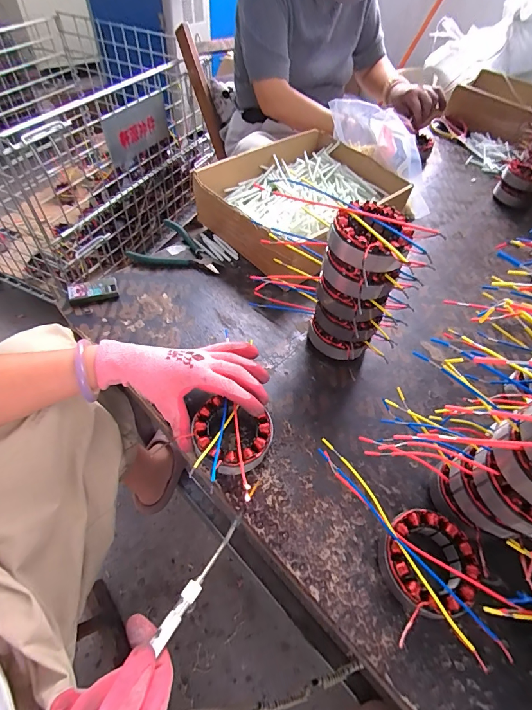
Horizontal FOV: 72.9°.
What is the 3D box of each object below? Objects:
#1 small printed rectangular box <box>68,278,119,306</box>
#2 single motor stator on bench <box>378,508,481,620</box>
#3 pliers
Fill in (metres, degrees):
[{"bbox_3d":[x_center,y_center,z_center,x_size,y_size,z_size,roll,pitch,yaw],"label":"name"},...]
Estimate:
[{"bbox_3d":[-0.254,-0.094,0.532,0.066,0.017,0.034,-13,56,-14],"label":"small printed rectangular box"},{"bbox_3d":[0.154,0.198,0.346,0.085,0.040,0.087,2,53,-3],"label":"single motor stator on bench"},{"bbox_3d":[-0.145,-0.185,0.608,0.149,0.020,0.095,9,53,2],"label":"pliers"}]

